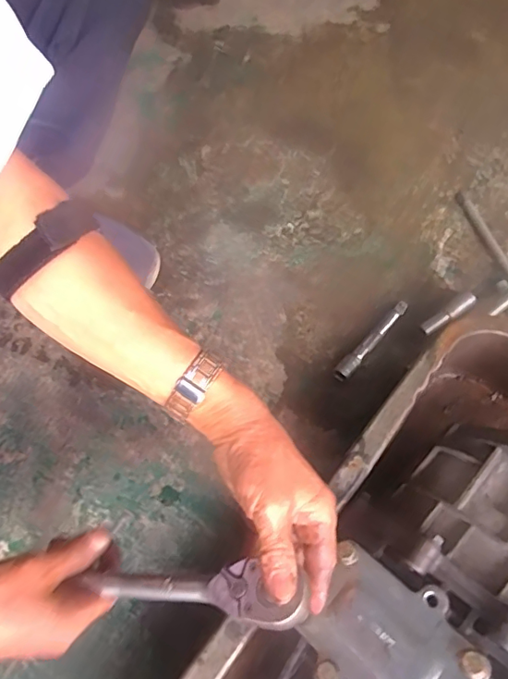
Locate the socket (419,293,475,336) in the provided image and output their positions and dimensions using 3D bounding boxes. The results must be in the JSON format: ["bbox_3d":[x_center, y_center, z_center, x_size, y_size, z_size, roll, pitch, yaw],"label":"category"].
[{"bbox_3d":[0.231,-0.028,0.617,0.077,0.016,0.016,-32,72,-13],"label":"socket"}]

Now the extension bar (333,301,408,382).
[{"bbox_3d":[0.139,-0.001,0.612,0.019,0.018,0.127,40,73,14],"label":"extension bar"}]

